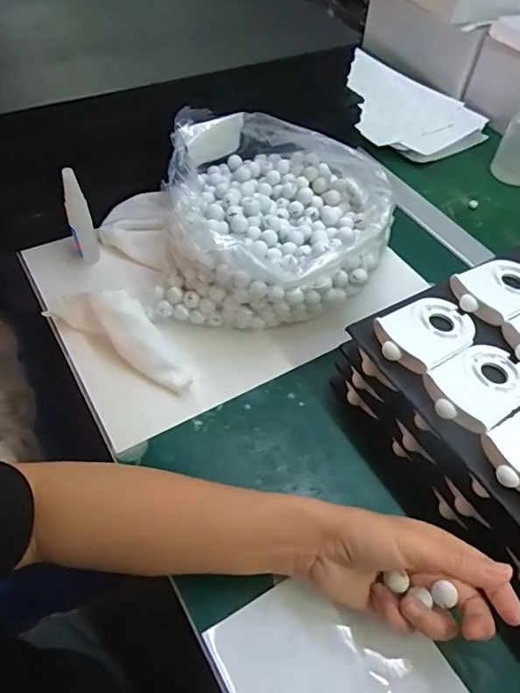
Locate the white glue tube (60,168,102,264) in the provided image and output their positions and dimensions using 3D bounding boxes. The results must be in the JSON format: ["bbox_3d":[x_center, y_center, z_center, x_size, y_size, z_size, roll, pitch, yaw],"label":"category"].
[{"bbox_3d":[-0.187,-0.129,0.539,0.023,0.117,0.020,-17,55,-16],"label":"white glue tube"}]

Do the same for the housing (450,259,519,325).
[{"bbox_3d":[0.211,-0.050,0.450,0.086,0.012,0.058,-24,57,-21],"label":"housing"}]

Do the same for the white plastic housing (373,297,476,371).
[{"bbox_3d":[0.136,-0.014,0.416,0.088,0.012,0.058,-29,59,-23],"label":"white plastic housing"}]

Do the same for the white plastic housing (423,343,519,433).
[{"bbox_3d":[0.167,0.028,0.389,0.088,0.010,0.058,-25,57,-21],"label":"white plastic housing"}]

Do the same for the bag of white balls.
[{"bbox_3d":[0.016,-0.134,0.533,0.214,0.112,0.214,8,52,3],"label":"bag of white balls"}]

